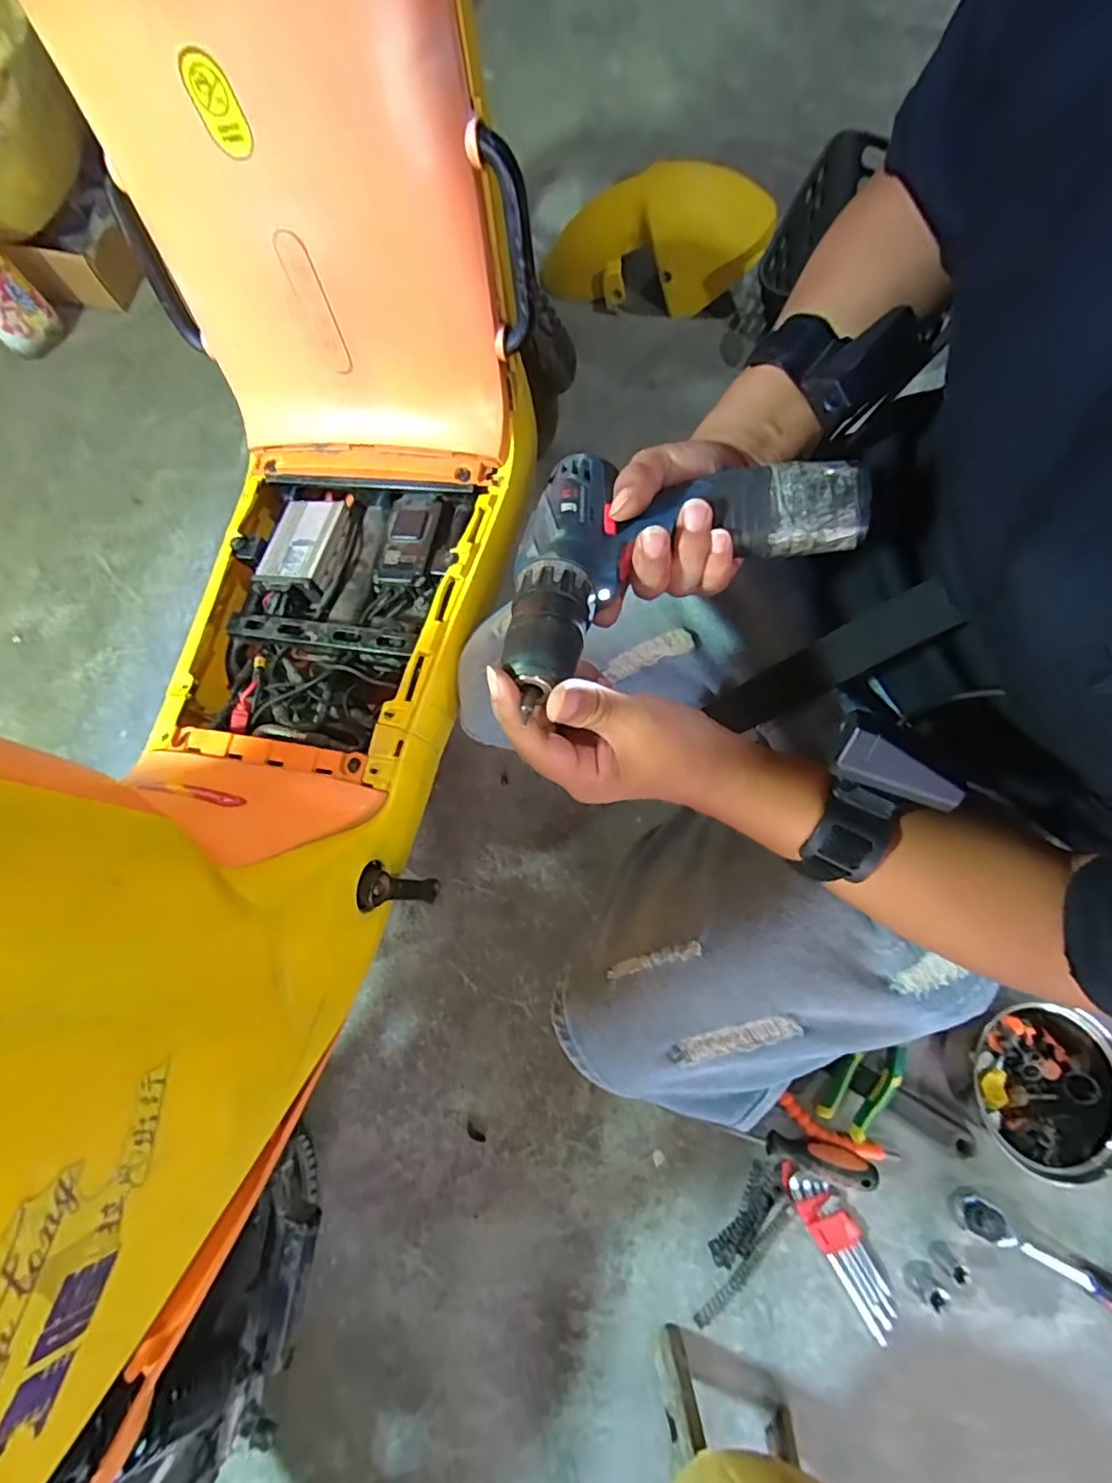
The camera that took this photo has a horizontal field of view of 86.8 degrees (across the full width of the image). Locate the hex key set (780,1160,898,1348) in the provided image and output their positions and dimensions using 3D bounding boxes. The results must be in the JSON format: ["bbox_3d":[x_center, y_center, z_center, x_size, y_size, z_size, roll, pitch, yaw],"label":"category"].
[{"bbox_3d":[0.309,0.540,0.630,0.048,0.018,0.177,-32,77,-7],"label":"hex key set"}]

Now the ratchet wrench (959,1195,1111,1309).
[{"bbox_3d":[0.543,0.558,0.616,0.236,0.036,0.038,28,78,8],"label":"ratchet wrench"}]

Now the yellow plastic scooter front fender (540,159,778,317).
[{"bbox_3d":[0.144,-0.754,0.883,0.324,0.134,0.160,-6,75,-1],"label":"yellow plastic scooter front fender"}]

